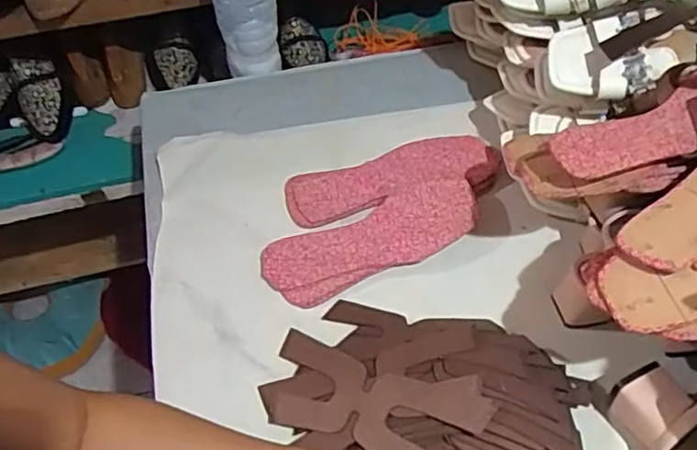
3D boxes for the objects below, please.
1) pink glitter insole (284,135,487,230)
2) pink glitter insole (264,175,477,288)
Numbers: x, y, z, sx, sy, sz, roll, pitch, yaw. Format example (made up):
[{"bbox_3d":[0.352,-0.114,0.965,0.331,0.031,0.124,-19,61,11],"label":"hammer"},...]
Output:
[{"bbox_3d":[0.046,-0.057,0.741,0.239,0.009,0.079,-16,52,-9],"label":"pink glitter insole"},{"bbox_3d":[0.028,0.014,0.684,0.240,0.011,0.082,-24,63,-11],"label":"pink glitter insole"}]

